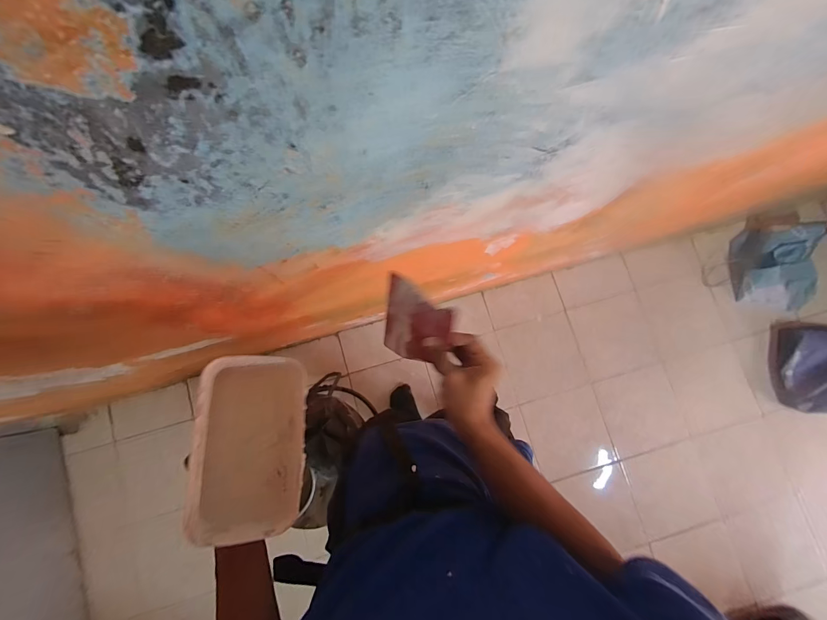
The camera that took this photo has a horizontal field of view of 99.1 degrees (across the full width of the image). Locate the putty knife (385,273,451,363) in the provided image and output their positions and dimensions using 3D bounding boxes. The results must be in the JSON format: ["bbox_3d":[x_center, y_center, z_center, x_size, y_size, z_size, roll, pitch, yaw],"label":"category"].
[{"bbox_3d":[0.002,0.023,0.456,0.096,0.114,0.008,32,40,27],"label":"putty knife"}]

